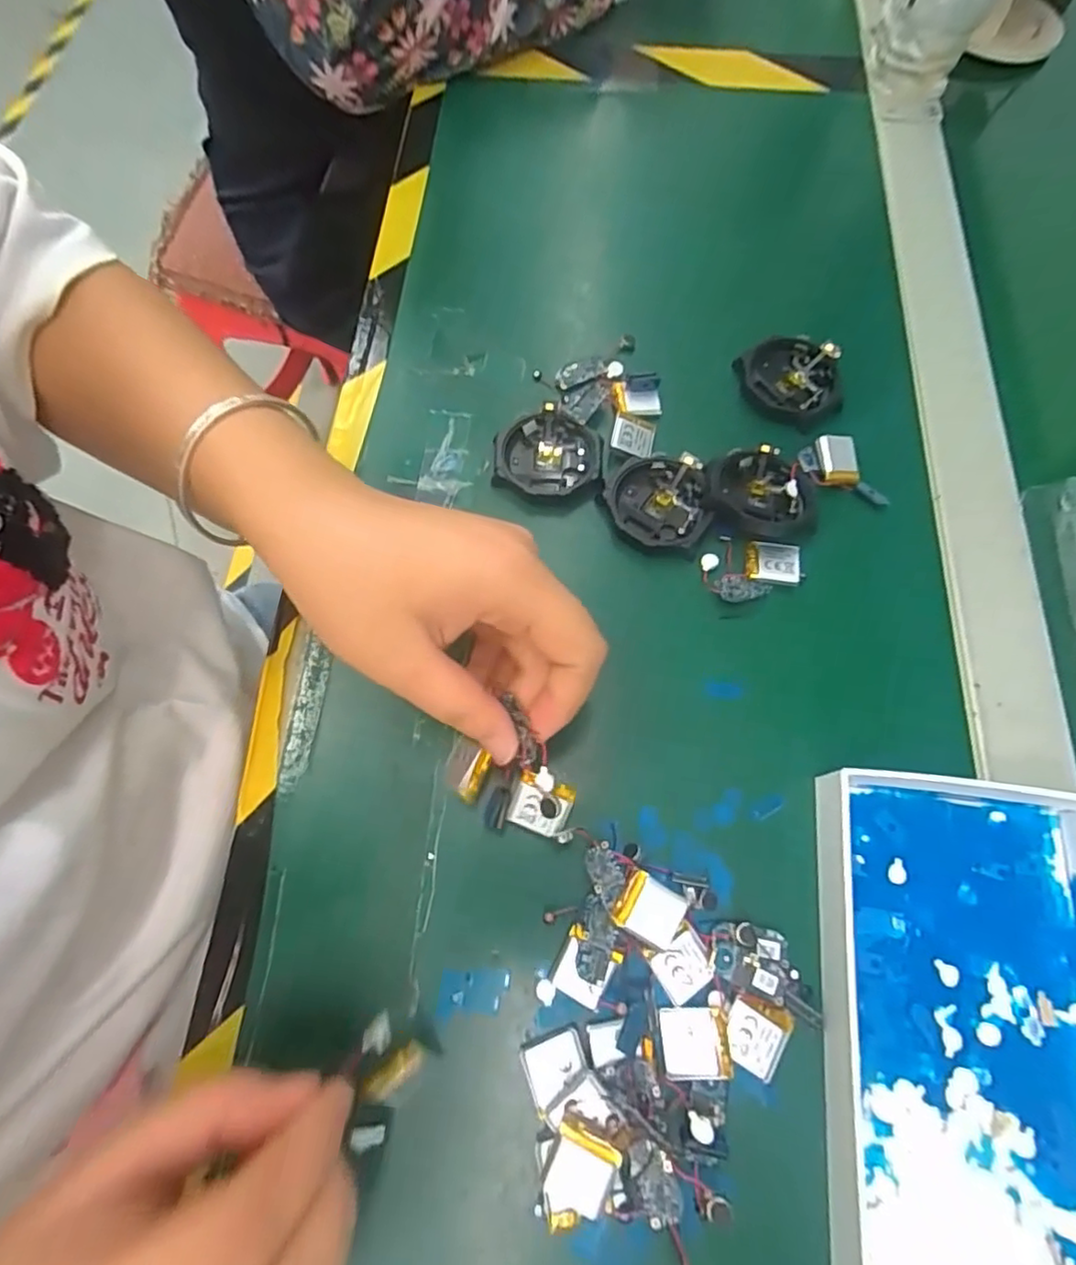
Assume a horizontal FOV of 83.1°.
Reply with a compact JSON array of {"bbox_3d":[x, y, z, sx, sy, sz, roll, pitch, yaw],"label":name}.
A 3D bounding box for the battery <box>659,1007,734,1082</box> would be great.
[{"bbox_3d":[0.056,0.145,0.213,0.024,0.004,0.022,0,70,1],"label":"battery"}]

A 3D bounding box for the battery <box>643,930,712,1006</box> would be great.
[{"bbox_3d":[0.053,0.122,0.223,0.020,0.004,0.019,-31,73,-10],"label":"battery"}]

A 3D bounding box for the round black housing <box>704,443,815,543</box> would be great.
[{"bbox_3d":[0.104,-0.065,0.288,0.047,0.013,0.050,0,70,0],"label":"round black housing"}]

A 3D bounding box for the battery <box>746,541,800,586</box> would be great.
[{"bbox_3d":[0.108,-0.032,0.279,0.023,0.007,0.020,8,70,3],"label":"battery"}]

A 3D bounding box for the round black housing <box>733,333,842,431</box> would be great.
[{"bbox_3d":[0.132,-0.132,0.315,0.054,0.015,0.044,39,75,13],"label":"round black housing"}]

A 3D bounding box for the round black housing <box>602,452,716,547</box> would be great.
[{"bbox_3d":[0.057,-0.063,0.290,0.048,0.012,0.046,0,70,0],"label":"round black housing"}]

